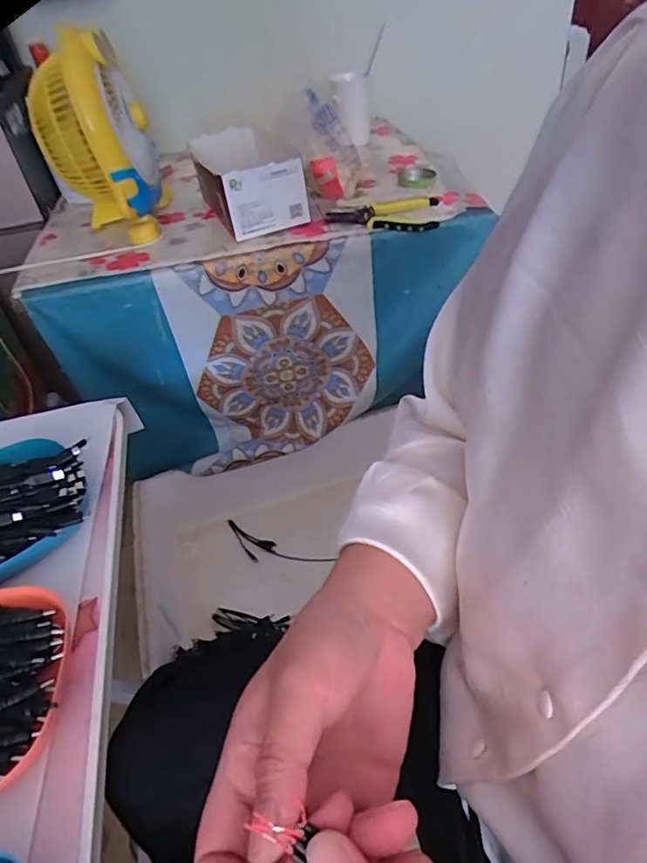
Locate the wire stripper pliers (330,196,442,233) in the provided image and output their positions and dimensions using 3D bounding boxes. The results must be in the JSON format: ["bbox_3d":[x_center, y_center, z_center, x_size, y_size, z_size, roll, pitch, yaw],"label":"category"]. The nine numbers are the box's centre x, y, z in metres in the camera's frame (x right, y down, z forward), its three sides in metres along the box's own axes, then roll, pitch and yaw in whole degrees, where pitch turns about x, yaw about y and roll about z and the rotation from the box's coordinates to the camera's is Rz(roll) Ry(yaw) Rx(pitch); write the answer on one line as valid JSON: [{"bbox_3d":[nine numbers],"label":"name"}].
[{"bbox_3d":[0.092,-0.333,0.839,0.165,0.025,0.088,0,43,8],"label":"wire stripper pliers"}]

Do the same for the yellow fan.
[{"bbox_3d":[-0.347,-0.450,0.847,0.161,0.257,0.278,-16,43,-9],"label":"yellow fan"}]

